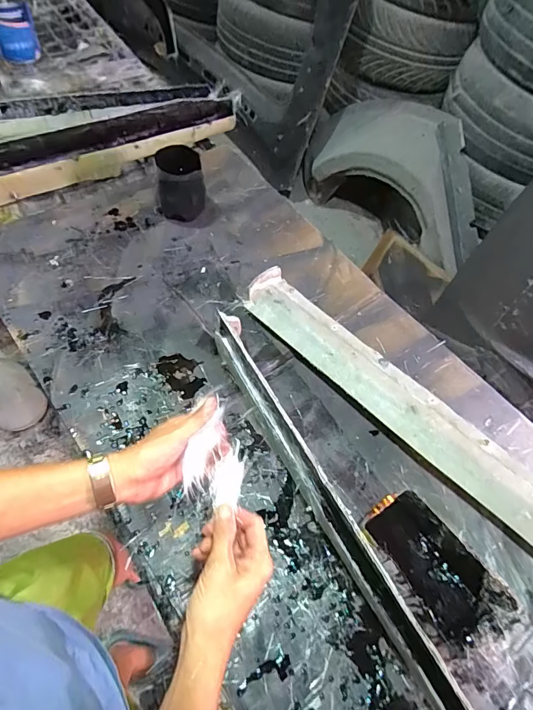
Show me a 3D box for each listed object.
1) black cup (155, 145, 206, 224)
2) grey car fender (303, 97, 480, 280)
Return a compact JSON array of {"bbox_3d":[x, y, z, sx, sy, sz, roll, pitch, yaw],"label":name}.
[{"bbox_3d":[-0.185,-0.365,0.911,0.092,0.135,0.092,3,61,-5],"label":"black cup"},{"bbox_3d":[0.506,-0.696,1.689,0.299,0.476,0.873,-33,70,-22],"label":"grey car fender"}]

